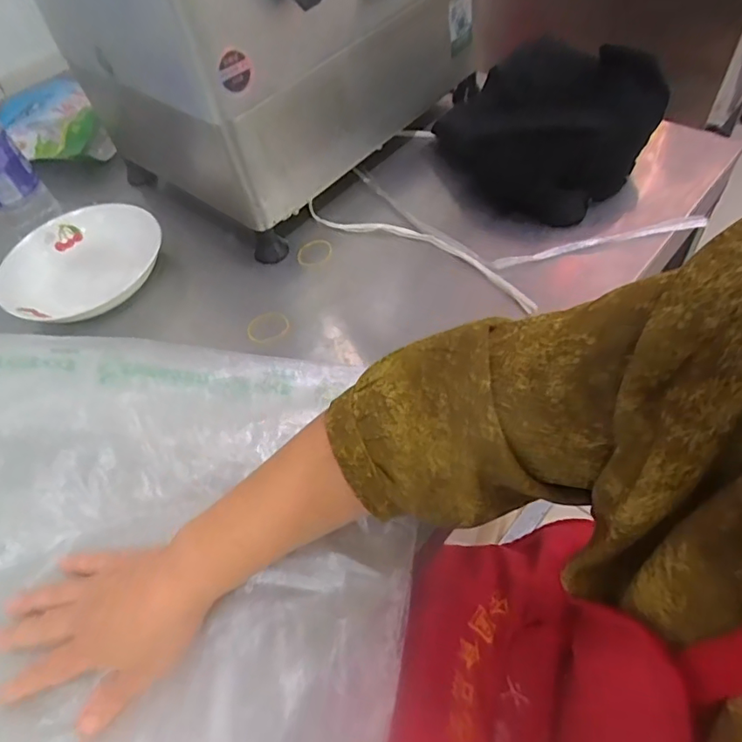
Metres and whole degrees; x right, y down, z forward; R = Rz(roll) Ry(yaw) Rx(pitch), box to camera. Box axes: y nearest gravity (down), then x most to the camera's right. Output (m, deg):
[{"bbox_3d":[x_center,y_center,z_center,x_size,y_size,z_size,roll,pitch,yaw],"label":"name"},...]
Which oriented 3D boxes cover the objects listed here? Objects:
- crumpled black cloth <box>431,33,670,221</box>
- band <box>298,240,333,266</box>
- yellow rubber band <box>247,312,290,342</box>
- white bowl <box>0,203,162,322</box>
[{"bbox_3d":[0.186,-0.281,0.607,0.187,0.107,0.220,-38,57,-18],"label":"crumpled black cloth"},{"bbox_3d":[-0.064,-0.135,0.615,0.040,0.004,0.040,2,60,12],"label":"band"},{"bbox_3d":[-0.105,-0.045,0.547,0.043,0.007,0.042,-4,54,6],"label":"yellow rubber band"},{"bbox_3d":[-0.337,-0.119,0.625,0.188,0.043,0.188,-4,54,6],"label":"white bowl"}]

